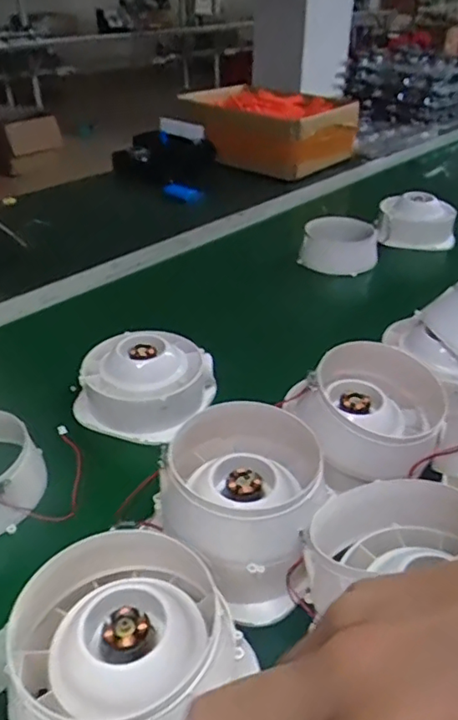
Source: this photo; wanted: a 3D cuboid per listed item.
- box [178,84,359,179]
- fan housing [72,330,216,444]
[{"bbox_3d":[0.081,-0.576,1.400,0.235,0.147,0.401,-29,44,-36],"label":"box"},{"bbox_3d":[-0.094,0.020,0.622,0.127,0.073,0.121,15,37,21],"label":"fan housing"}]

